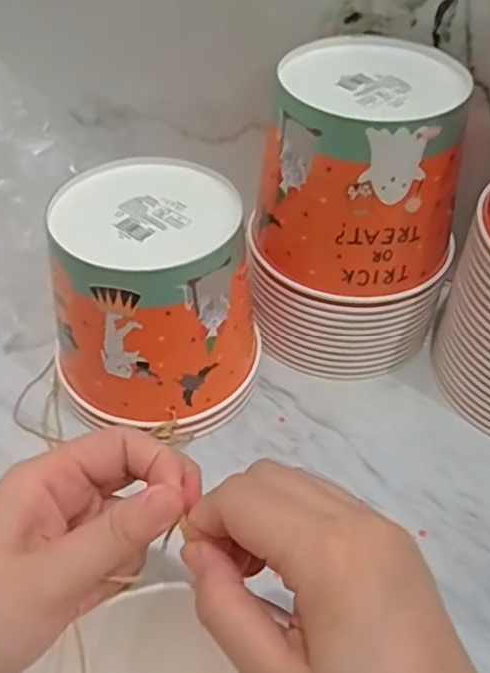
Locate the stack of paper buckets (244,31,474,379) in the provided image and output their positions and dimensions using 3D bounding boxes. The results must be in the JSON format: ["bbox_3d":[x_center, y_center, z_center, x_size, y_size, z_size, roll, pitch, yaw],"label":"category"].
[{"bbox_3d":[0.087,-0.089,0.514,0.146,0.222,0.137,11,47,9],"label":"stack of paper buckets"}]

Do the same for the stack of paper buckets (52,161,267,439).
[{"bbox_3d":[-0.063,-0.022,0.489,0.144,0.155,0.138,-3,47,-4],"label":"stack of paper buckets"}]

